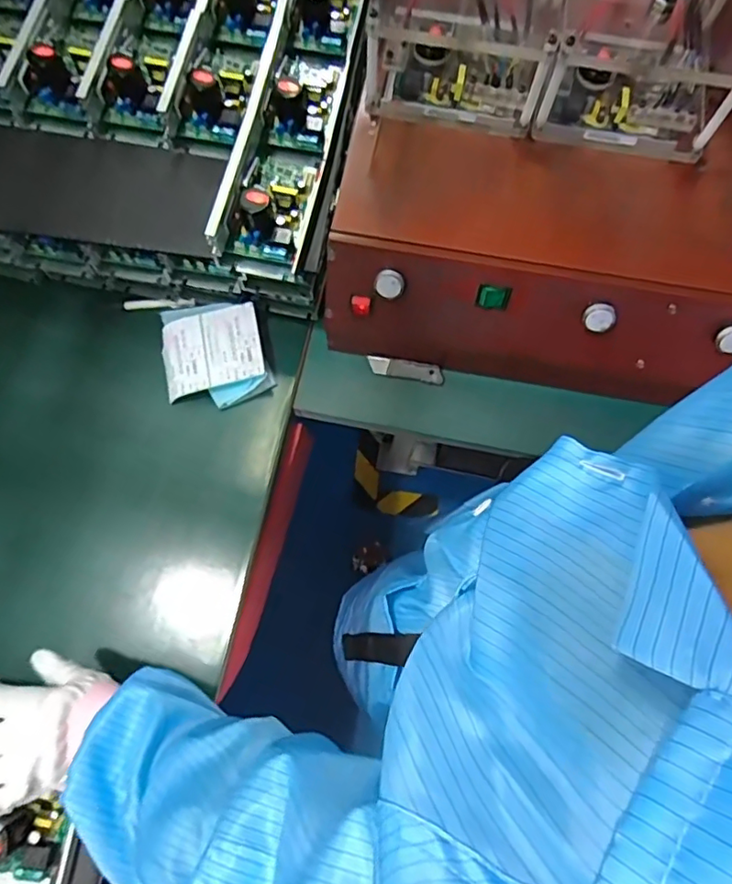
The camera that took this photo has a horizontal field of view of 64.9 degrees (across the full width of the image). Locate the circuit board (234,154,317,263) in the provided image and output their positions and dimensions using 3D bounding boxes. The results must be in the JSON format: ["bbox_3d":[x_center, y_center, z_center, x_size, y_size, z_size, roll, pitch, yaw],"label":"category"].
[{"bbox_3d":[-0.086,-0.230,0.530,0.059,0.045,0.113,10,73,2],"label":"circuit board"}]

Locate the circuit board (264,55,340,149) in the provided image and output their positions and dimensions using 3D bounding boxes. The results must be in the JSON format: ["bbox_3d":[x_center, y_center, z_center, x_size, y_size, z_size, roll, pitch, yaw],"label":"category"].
[{"bbox_3d":[-0.063,-0.353,0.579,0.060,0.062,0.124,9,73,1],"label":"circuit board"}]

